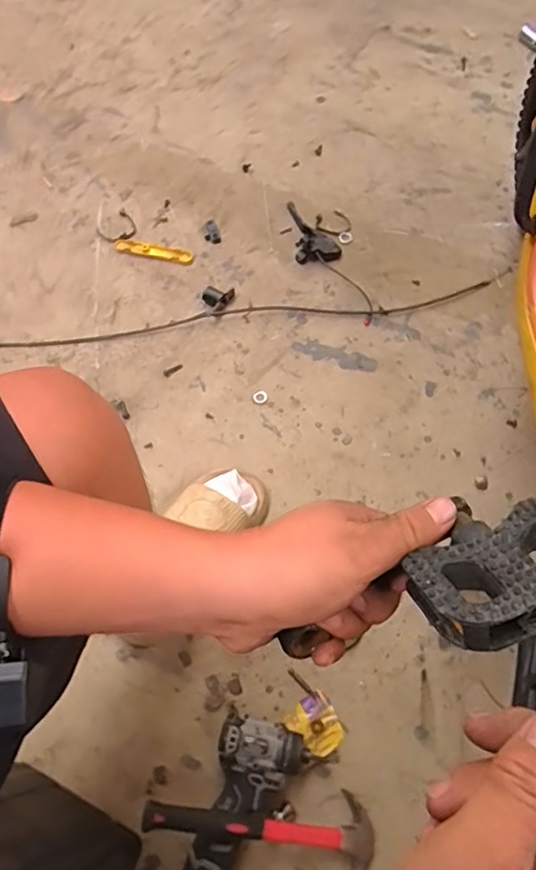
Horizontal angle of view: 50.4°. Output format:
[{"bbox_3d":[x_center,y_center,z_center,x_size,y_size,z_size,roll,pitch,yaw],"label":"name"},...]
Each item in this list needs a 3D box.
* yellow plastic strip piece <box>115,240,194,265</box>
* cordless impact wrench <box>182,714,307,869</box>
[{"bbox_3d":[-0.220,-0.356,1.102,0.154,0.007,0.031,15,66,6],"label":"yellow plastic strip piece"},{"bbox_3d":[-0.050,0.463,0.719,0.116,0.063,0.224,35,70,14],"label":"cordless impact wrench"}]

